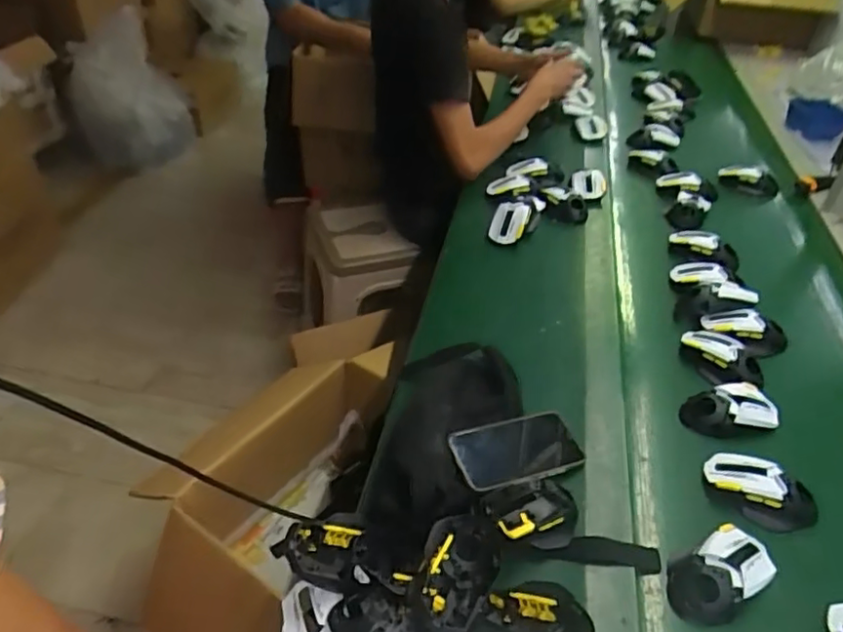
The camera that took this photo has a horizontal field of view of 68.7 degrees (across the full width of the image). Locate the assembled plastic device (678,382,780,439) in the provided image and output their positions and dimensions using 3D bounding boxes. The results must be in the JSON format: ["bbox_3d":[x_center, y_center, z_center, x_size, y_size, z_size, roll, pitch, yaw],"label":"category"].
[{"bbox_3d":[0.391,0.118,0.785,0.110,0.043,0.073,5,39,4],"label":"assembled plastic device"}]

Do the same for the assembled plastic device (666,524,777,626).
[{"bbox_3d":[0.303,0.256,0.619,0.116,0.034,0.064,-16,42,-22],"label":"assembled plastic device"}]

